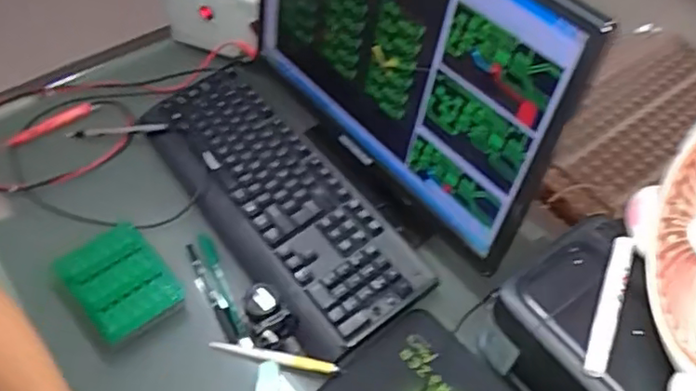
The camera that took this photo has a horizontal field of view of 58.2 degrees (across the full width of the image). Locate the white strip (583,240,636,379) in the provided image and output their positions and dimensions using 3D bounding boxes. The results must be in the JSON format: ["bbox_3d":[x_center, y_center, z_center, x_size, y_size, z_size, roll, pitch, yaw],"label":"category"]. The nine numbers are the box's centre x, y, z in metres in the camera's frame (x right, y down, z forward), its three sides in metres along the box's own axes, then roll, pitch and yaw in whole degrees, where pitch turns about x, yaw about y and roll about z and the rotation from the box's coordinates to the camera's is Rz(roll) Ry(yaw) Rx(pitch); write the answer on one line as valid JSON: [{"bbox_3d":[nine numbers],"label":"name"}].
[{"bbox_3d":[0.238,0.097,0.564,0.020,0.010,0.144,21,54,14],"label":"white strip"}]

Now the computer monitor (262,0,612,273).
[{"bbox_3d":[0.041,-0.159,0.665,0.081,0.287,0.435,-31,59,-23],"label":"computer monitor"}]

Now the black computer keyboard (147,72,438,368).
[{"bbox_3d":[-0.094,-0.004,0.776,0.163,0.037,0.446,-29,58,-22],"label":"black computer keyboard"}]

